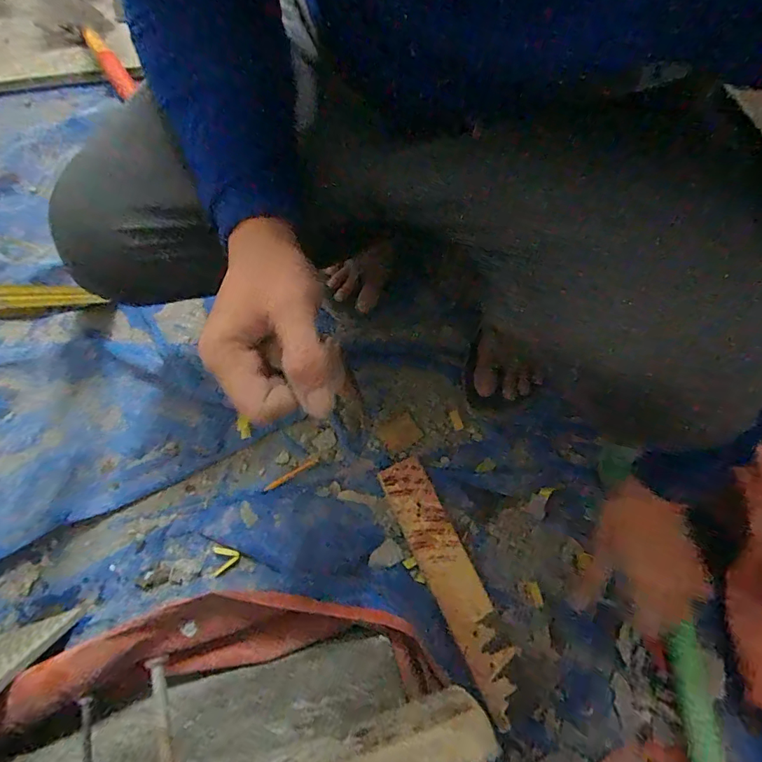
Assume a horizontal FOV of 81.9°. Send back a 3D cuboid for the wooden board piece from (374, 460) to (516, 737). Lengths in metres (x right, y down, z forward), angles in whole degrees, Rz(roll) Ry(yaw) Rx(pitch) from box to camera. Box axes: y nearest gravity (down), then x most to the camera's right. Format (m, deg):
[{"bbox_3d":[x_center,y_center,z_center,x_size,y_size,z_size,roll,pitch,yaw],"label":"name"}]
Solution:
[{"bbox_3d":[0.078,0.224,0.510,0.054,0.026,0.273,-24,70,-10],"label":"wooden board piece"}]

